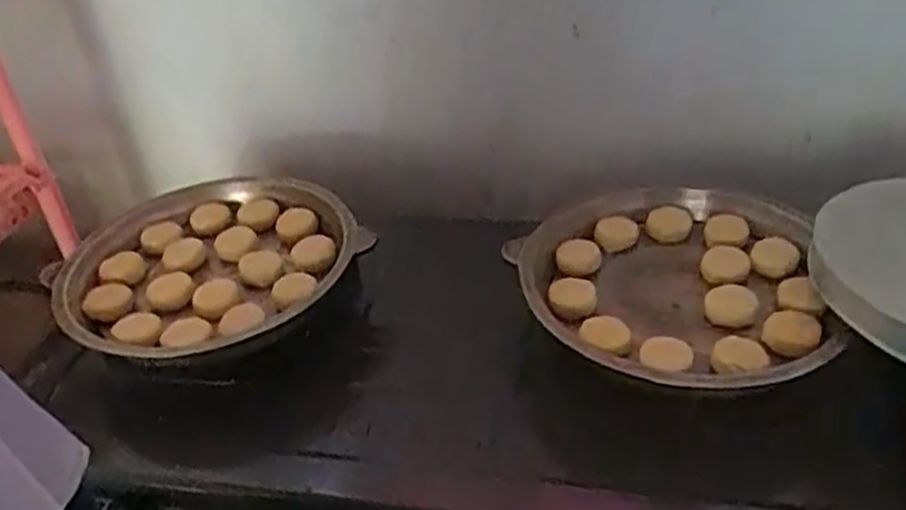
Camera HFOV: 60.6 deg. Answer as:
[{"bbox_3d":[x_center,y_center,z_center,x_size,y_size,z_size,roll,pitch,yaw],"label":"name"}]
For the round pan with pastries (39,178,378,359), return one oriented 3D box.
[{"bbox_3d":[-0.224,0.006,0.722,0.270,0.038,0.263,-24,40,-24],"label":"round pan with pastries"}]

